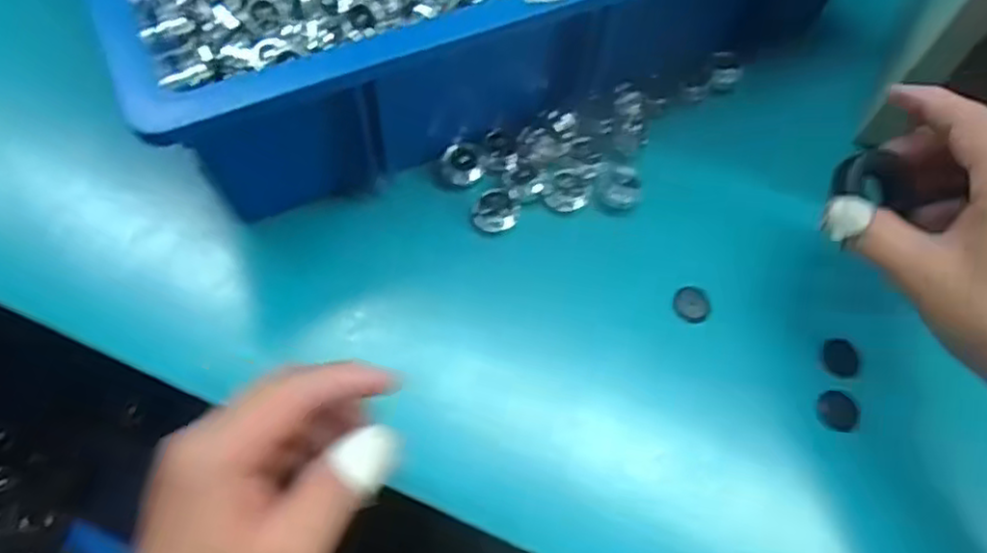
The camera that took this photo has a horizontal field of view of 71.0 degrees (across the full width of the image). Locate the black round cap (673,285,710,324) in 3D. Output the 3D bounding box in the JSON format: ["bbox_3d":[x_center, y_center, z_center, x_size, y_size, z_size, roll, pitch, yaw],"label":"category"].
[{"bbox_3d":[0.109,0.015,0.380,0.020,0.004,0.020,0,65,0],"label":"black round cap"}]

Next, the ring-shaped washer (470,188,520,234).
[{"bbox_3d":[0.001,-0.037,0.393,0.023,0.011,0.025,0,65,0],"label":"ring-shaped washer"}]

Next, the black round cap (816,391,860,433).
[{"bbox_3d":[0.176,0.069,0.352,0.020,0.005,0.021,0,65,0],"label":"black round cap"}]

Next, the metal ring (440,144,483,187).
[{"bbox_3d":[-0.018,-0.063,0.395,0.023,0.011,0.021,0,65,0],"label":"metal ring"}]

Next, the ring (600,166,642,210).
[{"bbox_3d":[0.074,-0.050,0.396,0.021,0.013,0.025,24,67,10],"label":"ring"}]

